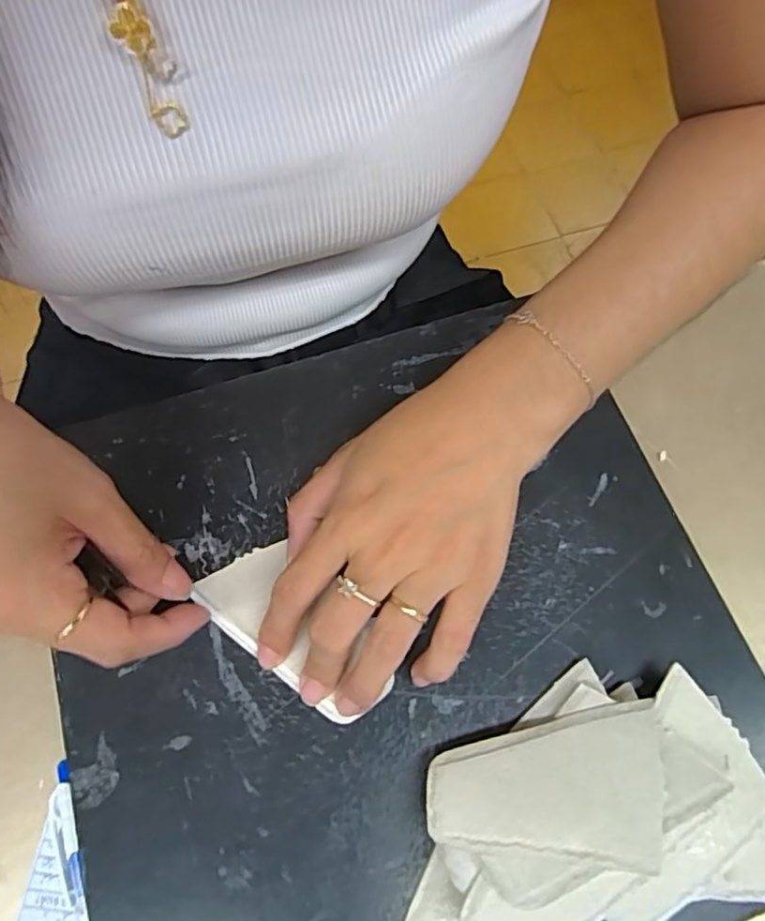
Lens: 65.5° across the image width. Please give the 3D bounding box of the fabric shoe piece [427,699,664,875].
[{"bbox_3d":[0.064,0.122,0.237,0.087,0.005,0.057,-1,46,15],"label":"fabric shoe piece"}]

